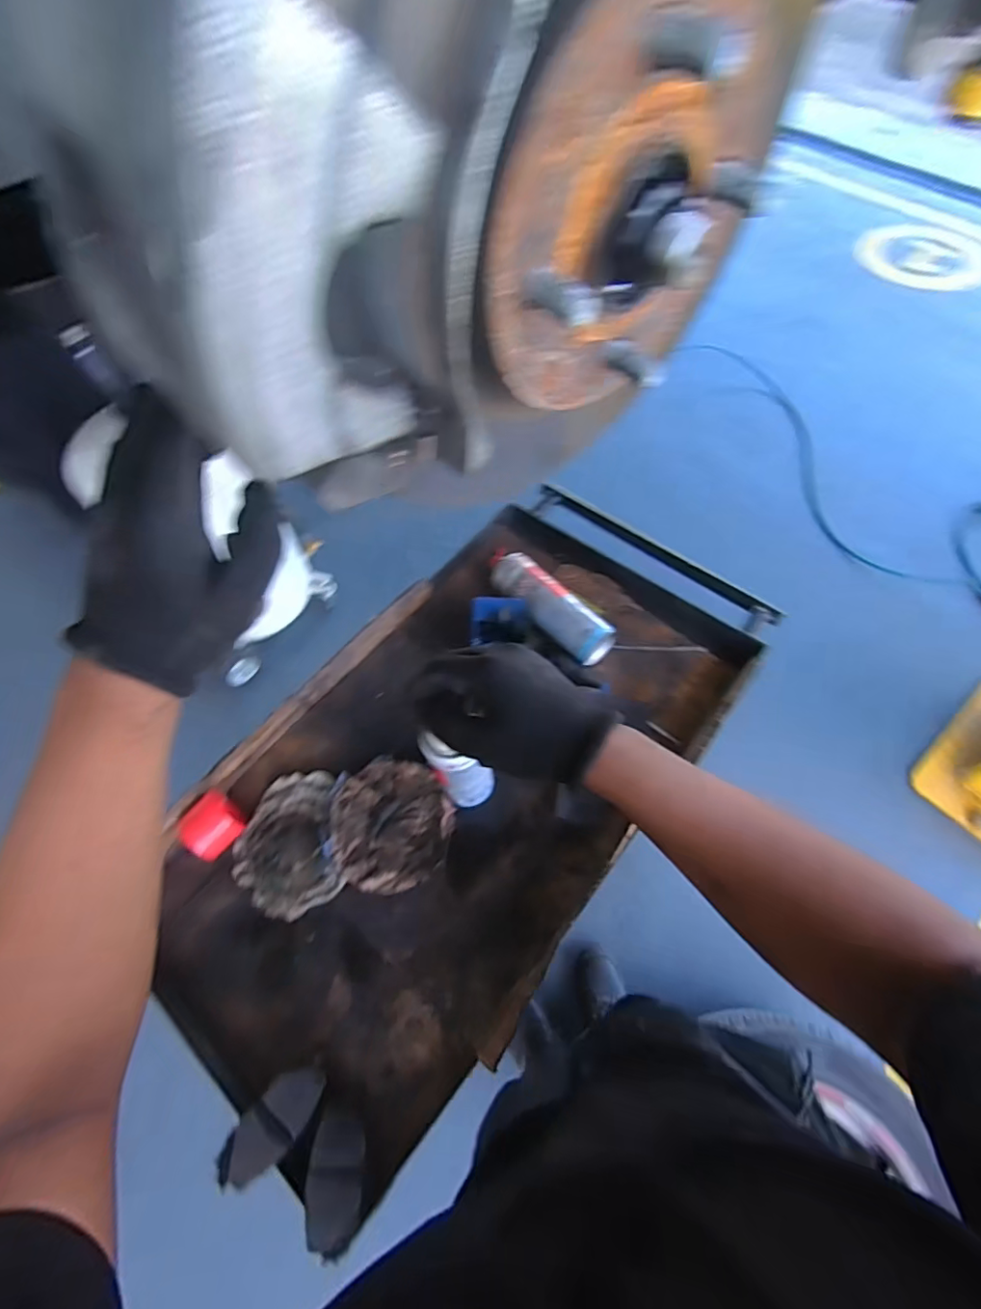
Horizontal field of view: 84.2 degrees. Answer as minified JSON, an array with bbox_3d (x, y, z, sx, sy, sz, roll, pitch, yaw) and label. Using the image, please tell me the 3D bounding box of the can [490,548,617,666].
[{"bbox_3d":[0.080,-0.076,0.805,0.064,0.052,0.223,-41,67,-18],"label":"can"}]

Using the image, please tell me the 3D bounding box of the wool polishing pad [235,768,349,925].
[{"bbox_3d":[-0.259,0.239,0.686,0.129,0.028,0.164,-12,62,-4],"label":"wool polishing pad"}]

